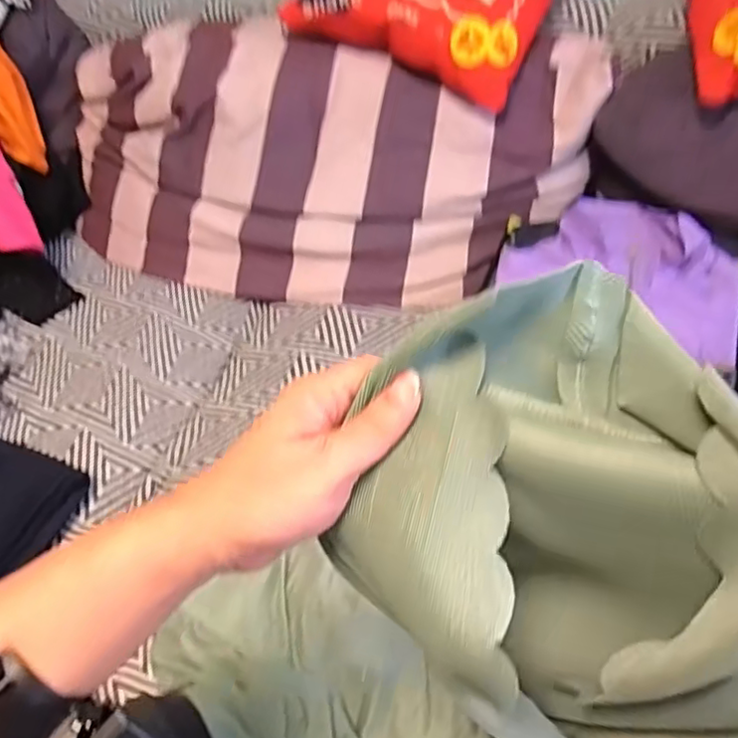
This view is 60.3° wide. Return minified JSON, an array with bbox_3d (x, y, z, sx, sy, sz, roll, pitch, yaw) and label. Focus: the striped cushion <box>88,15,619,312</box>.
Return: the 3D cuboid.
[{"bbox_3d":[-0.089,-0.327,1.034,0.838,0.421,0.190,7,10,8],"label":"striped cushion"}]

